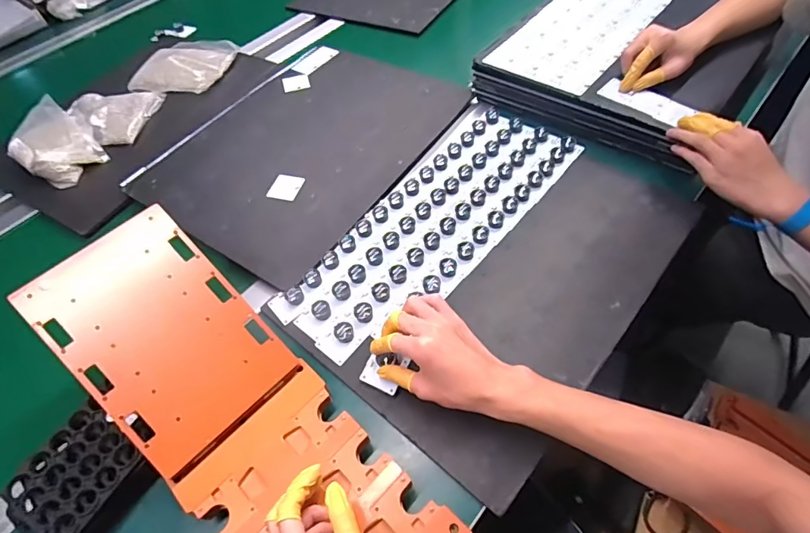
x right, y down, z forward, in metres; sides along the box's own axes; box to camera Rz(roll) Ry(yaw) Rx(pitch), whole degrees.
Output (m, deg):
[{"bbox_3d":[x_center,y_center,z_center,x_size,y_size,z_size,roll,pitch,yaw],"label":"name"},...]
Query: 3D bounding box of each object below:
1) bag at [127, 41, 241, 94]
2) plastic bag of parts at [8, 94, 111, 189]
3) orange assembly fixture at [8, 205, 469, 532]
[{"bbox_3d":[-0.435,-0.400,0.906,0.174,0.026,0.170,7,56,10],"label":"bag"},{"bbox_3d":[-0.604,-0.211,0.784,0.119,0.046,0.178,-40,61,-21],"label":"plastic bag of parts"},{"bbox_3d":[-0.166,0.143,0.440,0.449,0.066,0.174,40,66,9],"label":"orange assembly fixture"}]

